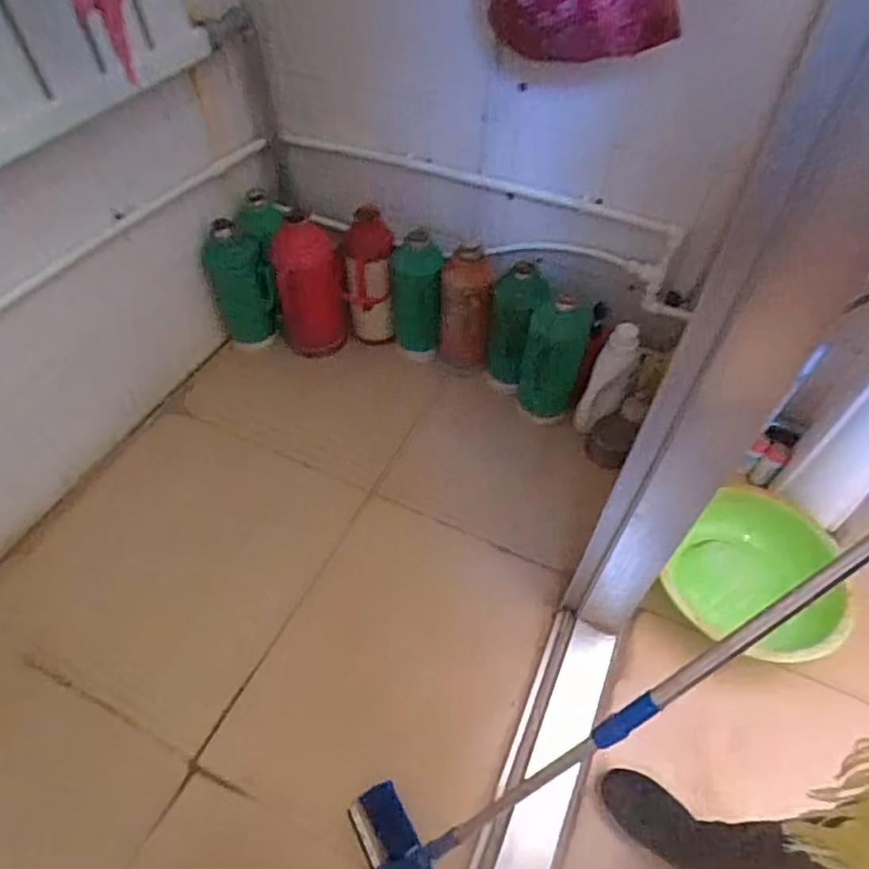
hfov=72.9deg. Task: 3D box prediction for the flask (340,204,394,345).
[{"bbox_3d":[-0.163,-0.391,1.470,0.117,0.296,0.111,-6,52,-5],"label":"flask"}]

